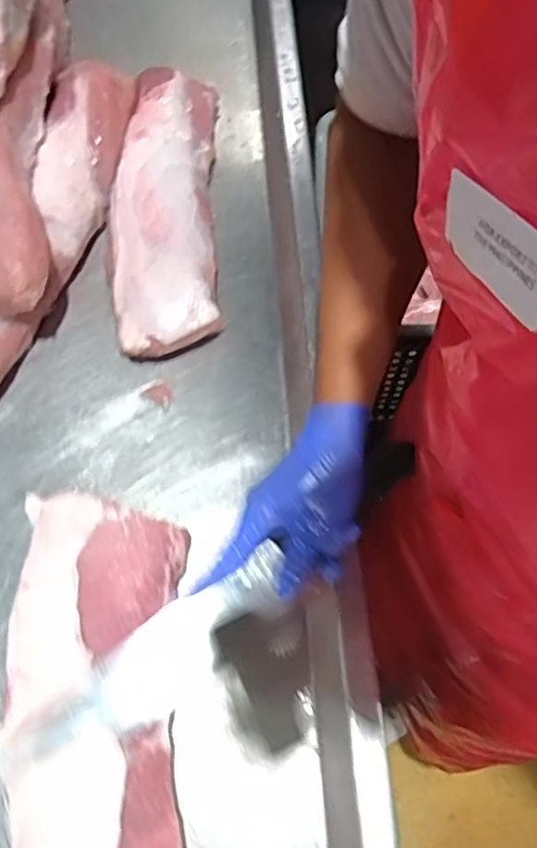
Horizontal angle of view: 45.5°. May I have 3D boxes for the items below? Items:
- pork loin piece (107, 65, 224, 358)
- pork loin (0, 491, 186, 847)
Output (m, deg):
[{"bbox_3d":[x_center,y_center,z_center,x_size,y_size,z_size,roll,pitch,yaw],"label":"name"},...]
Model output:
[{"bbox_3d":[-0.112,-0.239,0.687,0.114,0.046,0.366,-3,66,-1],"label":"pork loin piece"},{"bbox_3d":[-0.104,0.277,0.449,0.140,0.076,0.479,-11,68,-5],"label":"pork loin"}]

